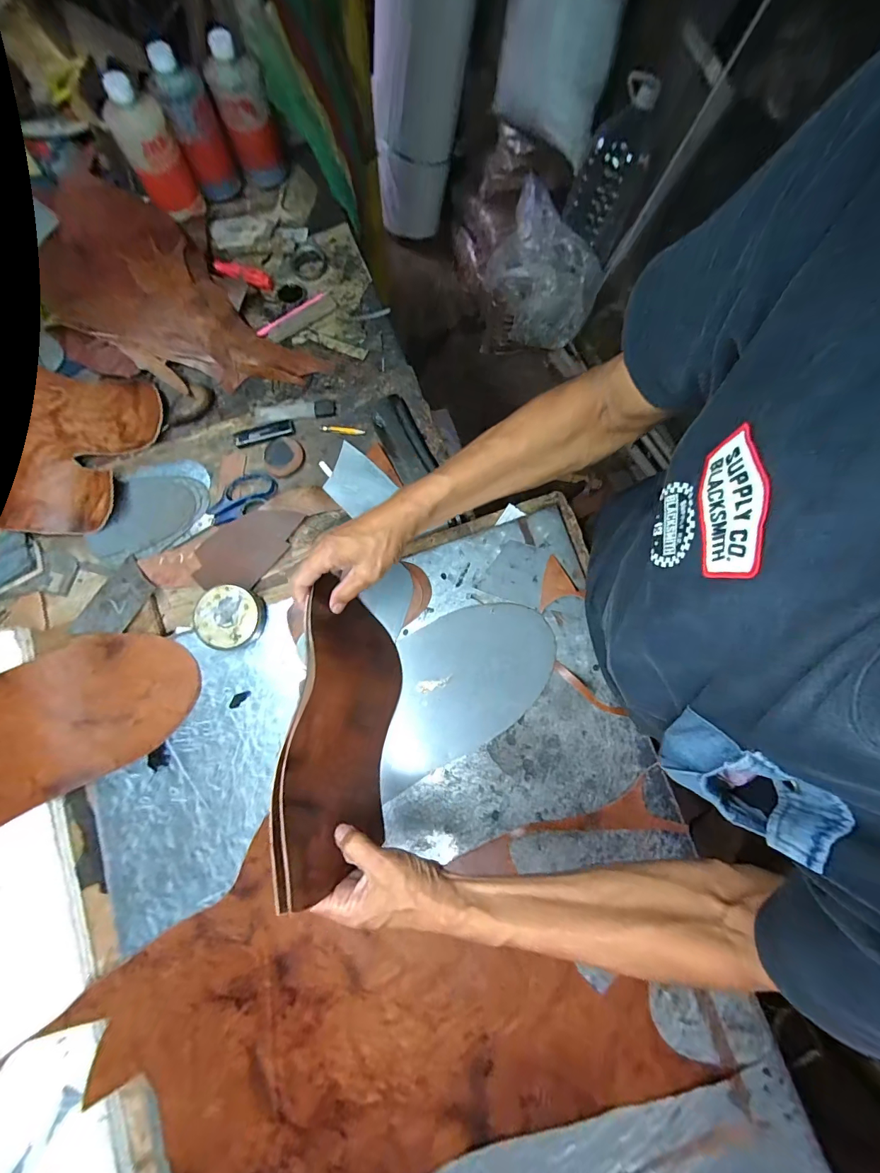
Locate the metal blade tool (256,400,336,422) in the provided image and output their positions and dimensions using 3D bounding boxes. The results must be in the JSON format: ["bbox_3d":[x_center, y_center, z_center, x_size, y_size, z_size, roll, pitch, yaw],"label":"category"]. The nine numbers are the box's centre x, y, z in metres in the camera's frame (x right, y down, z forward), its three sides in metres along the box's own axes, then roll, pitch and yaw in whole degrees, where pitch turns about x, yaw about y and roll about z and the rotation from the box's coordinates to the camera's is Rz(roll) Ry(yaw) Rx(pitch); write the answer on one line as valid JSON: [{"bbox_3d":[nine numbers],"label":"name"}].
[{"bbox_3d":[-0.204,-0.250,0.575,0.109,0.005,0.028,-6,81,1],"label":"metal blade tool"}]

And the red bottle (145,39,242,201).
[{"bbox_3d":[-0.354,-0.669,0.603,0.068,0.164,0.060,-25,81,-8],"label":"red bottle"}]

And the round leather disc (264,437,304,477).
[{"bbox_3d":[-0.215,-0.179,0.558,0.053,0.012,0.054,1,78,-3],"label":"round leather disc"}]

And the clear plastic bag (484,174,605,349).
[{"bbox_3d":[0.345,-1.042,1.356,0.375,0.220,0.357,32,78,3],"label":"clear plastic bag"}]

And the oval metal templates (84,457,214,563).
[{"bbox_3d":[-0.393,-0.107,0.549,0.164,0.009,0.115,-19,80,-7],"label":"oval metal templates"}]

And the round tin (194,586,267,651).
[{"bbox_3d":[-0.253,0.039,0.492,0.076,0.031,0.073,1,78,-3],"label":"round tin"}]

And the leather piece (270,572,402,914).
[{"bbox_3d":[-0.092,0.139,0.418,0.037,0.168,0.268,-11,62,22],"label":"leather piece"}]

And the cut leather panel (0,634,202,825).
[{"bbox_3d":[-0.440,0.153,0.469,0.300,0.011,0.155,-27,82,-12],"label":"cut leather panel"}]

